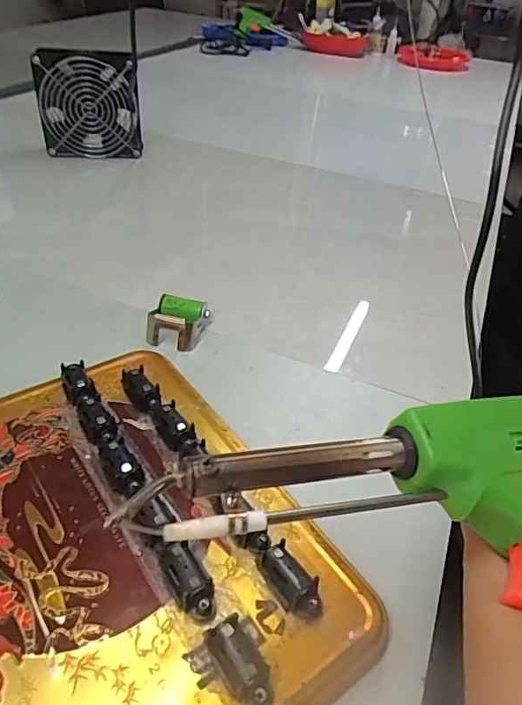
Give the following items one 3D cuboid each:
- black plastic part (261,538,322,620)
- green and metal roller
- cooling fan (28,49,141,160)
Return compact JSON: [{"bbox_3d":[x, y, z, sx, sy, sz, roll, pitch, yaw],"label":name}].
[{"bbox_3d":[0.014,0.104,0.238,0.014,0.016,0.033,-27,49,-33],"label":"black plastic part"},{"bbox_3d":[-0.065,-0.024,0.408,0.039,0.020,0.043,12,39,8],"label":"green and metal roller"},{"bbox_3d":[-0.216,-0.308,0.661,0.120,0.128,0.031,-4,40,-11],"label":"cooling fan"}]

